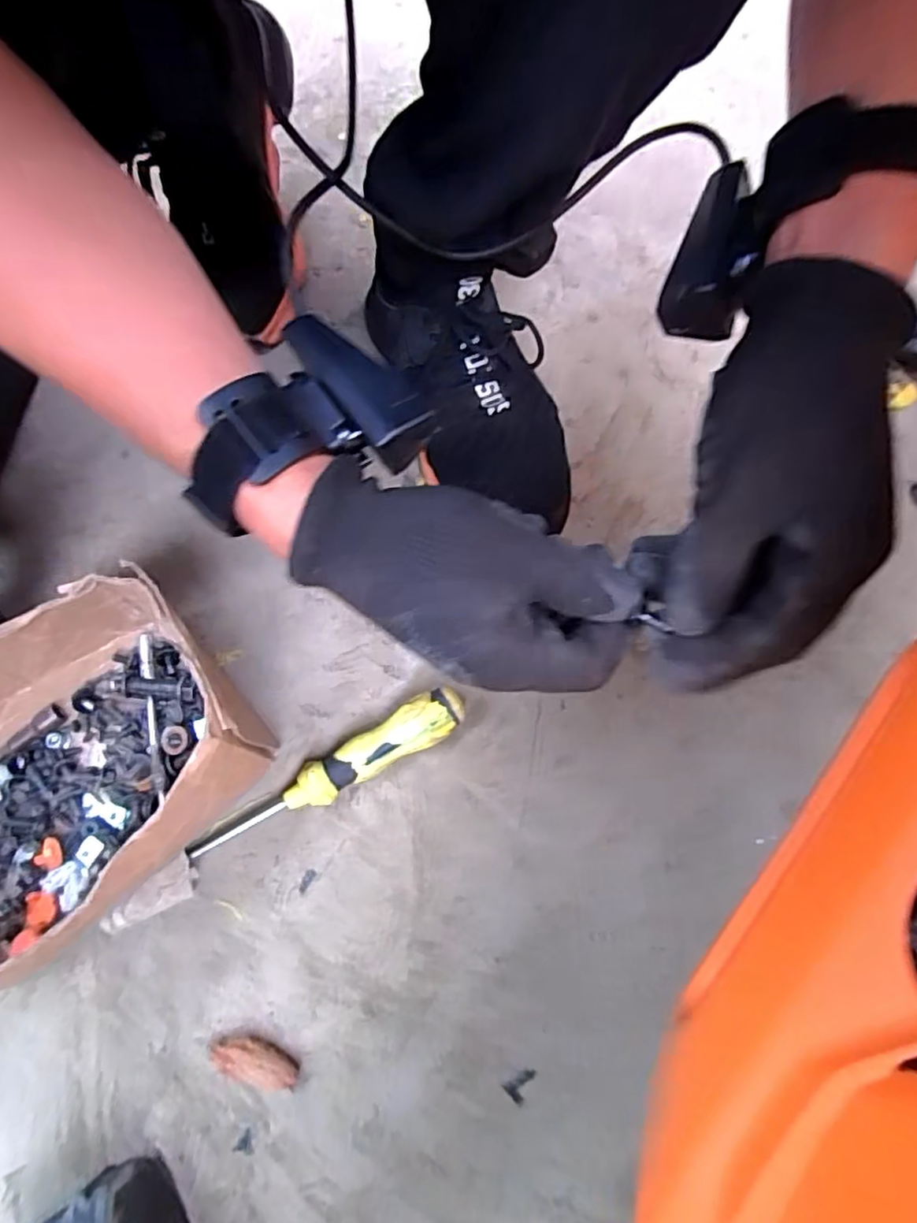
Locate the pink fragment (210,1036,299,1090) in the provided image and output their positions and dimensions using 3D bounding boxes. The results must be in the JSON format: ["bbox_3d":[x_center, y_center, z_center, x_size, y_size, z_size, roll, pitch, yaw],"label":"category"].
[{"bbox_3d":[-0.111,0.245,0.335,0.048,0.013,0.018,16,71,4],"label":"pink fragment"}]

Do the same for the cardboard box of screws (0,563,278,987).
[{"bbox_3d":[-0.226,0.097,0.340,0.219,0.100,0.163,-38,76,-13],"label":"cardboard box of screws"}]

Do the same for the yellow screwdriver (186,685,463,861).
[{"bbox_3d":[-0.077,0.101,0.381,0.175,0.029,0.028,-28,74,-10],"label":"yellow screwdriver"}]

